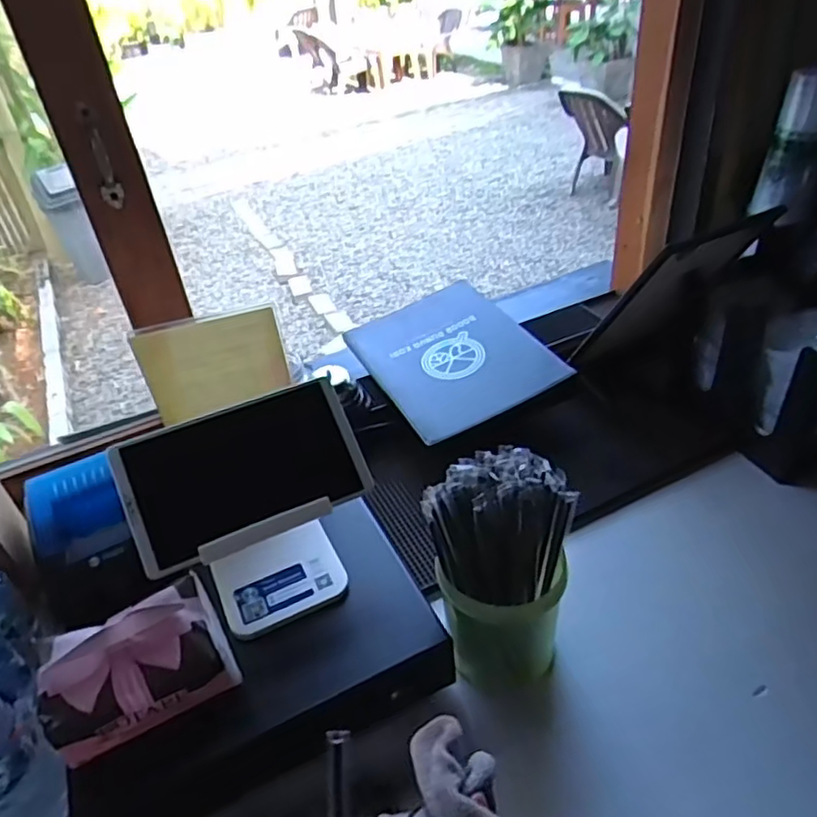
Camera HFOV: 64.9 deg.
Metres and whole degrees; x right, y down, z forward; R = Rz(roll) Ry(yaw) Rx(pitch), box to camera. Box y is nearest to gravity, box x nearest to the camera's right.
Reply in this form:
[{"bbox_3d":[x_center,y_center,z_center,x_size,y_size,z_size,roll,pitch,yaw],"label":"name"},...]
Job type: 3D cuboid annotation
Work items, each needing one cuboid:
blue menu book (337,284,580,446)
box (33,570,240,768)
[{"bbox_3d":[0.061,-0.086,0.970,0.231,0.010,0.327,-26,41,-11],"label":"blue menu book"},{"bbox_3d":[-0.228,0.212,0.541,0.139,0.069,0.087,-22,40,-20],"label":"box"}]

